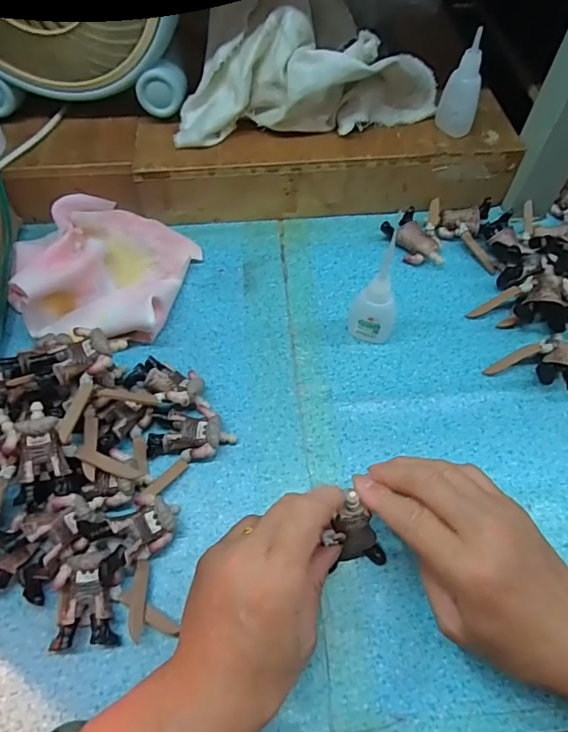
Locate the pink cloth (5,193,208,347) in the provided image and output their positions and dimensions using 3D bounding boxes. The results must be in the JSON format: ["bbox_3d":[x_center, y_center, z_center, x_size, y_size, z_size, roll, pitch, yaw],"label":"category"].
[{"bbox_3d":[-0.152,-0.094,0.393,0.139,0.060,0.146,5,59,3],"label":"pink cloth"}]

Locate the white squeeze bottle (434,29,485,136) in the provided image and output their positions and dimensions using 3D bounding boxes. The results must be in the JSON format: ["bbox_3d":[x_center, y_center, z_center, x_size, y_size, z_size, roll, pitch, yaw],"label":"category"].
[{"bbox_3d":[0.153,-0.236,0.404,0.031,0.076,0.025,15,60,8],"label":"white squeeze bottle"}]

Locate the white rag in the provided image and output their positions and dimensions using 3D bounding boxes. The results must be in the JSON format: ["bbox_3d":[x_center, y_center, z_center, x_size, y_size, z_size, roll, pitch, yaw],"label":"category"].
[{"bbox_3d":[0.022,-0.245,0.409,0.235,0.072,0.062,-4,59,-3],"label":"white rag"}]

